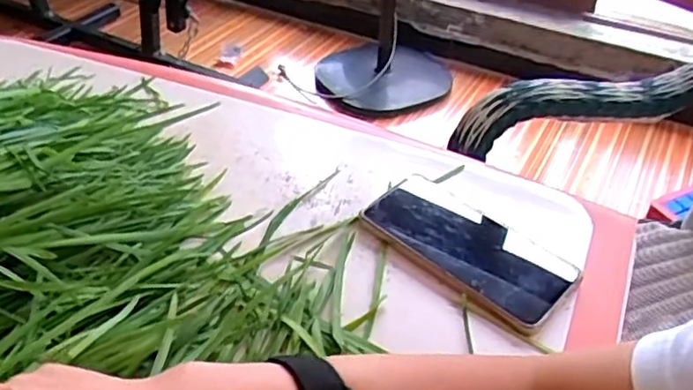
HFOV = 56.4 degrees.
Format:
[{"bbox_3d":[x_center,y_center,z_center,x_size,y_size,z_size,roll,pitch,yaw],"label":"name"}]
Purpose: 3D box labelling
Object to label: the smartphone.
[{"bbox_3d":[0.096,0.036,0.509,0.166,0.014,0.088,32,50,32],"label":"smartphone"}]

